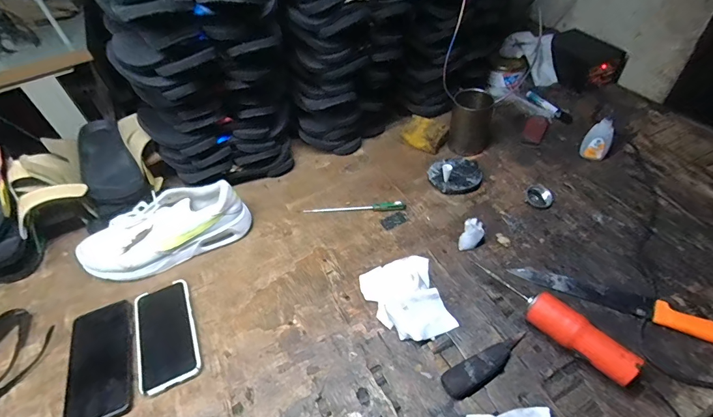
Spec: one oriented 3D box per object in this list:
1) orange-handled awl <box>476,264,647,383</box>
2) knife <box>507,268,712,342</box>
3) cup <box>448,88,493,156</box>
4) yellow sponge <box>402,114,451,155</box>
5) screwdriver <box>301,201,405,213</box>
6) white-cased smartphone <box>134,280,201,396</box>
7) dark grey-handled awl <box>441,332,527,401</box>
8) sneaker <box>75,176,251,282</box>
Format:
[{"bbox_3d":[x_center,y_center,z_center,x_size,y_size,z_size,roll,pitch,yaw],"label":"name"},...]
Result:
[{"bbox_3d":[0.254,0.143,0.476,0.045,0.044,0.199,-35,52,-24],"label":"orange-handled awl"},{"bbox_3d":[0.369,0.127,0.499,0.285,0.017,0.032,17,51,22],"label":"knife"},{"bbox_3d":[0.226,-0.174,0.722,0.076,0.100,0.070,6,48,13],"label":"cup"},{"bbox_3d":[0.145,-0.160,0.765,0.091,0.033,0.055,26,55,28],"label":"yellow sponge"},{"bbox_3d":[-0.004,0.000,0.660,0.183,0.014,0.014,-4,47,4],"label":"screwdriver"},{"bbox_3d":[-0.273,0.178,0.523,0.077,0.015,0.157,-22,48,-13],"label":"white-cased smartphone"},{"bbox_3d":[0.166,0.194,0.458,0.125,0.021,0.033,-26,49,-16],"label":"dark grey-handled awl"},{"bbox_3d":[-0.316,0.039,0.609,0.268,0.089,0.099,-20,48,-11],"label":"sneaker"}]

